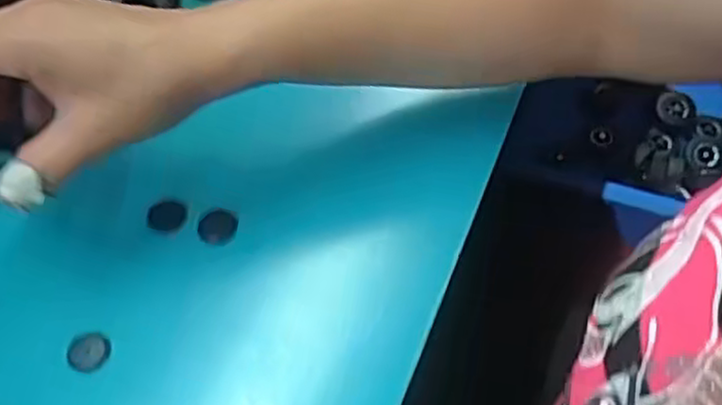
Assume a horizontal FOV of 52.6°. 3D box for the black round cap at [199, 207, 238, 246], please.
[{"bbox_3d":[-0.077,0.013,0.392,0.021,0.005,0.020,-1,61,2],"label":"black round cap"}]

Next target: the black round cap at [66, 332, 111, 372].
[{"bbox_3d":[-0.136,0.074,0.364,0.020,0.004,0.020,-1,61,2],"label":"black round cap"}]

